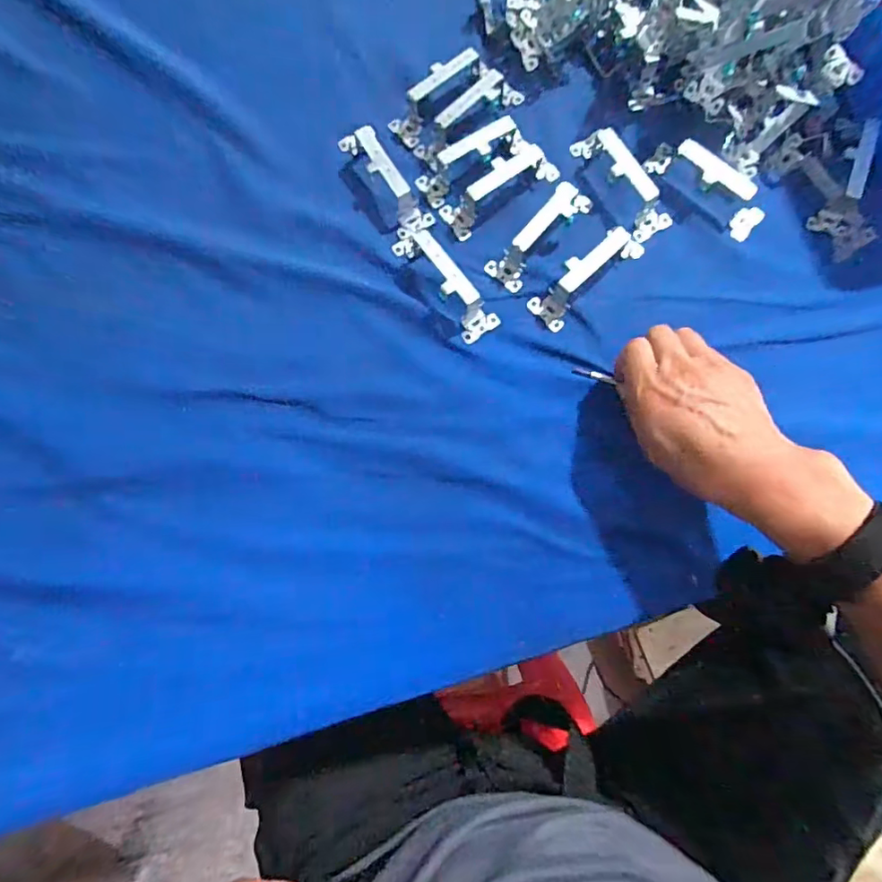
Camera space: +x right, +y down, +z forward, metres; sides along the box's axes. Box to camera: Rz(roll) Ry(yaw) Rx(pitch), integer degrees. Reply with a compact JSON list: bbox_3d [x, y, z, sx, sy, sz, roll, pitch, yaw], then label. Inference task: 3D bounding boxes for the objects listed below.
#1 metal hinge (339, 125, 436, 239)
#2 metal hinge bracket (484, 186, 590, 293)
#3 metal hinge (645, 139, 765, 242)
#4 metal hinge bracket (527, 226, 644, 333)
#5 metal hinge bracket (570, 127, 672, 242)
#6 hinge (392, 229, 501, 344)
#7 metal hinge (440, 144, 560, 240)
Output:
[{"bbox_3d":[-0.050,-0.218,0.444,0.030,0.032,0.106,-36,80,-8],"label":"metal hinge"},{"bbox_3d":[0.082,-0.172,0.434,0.032,0.027,0.104,40,80,8],"label":"metal hinge bracket"},{"bbox_3d":[0.222,-0.214,0.446,0.106,0.034,0.029,41,80,8],"label":"metal hinge"},{"bbox_3d":[0.120,-0.135,0.424,0.103,0.026,0.031,-39,80,-8],"label":"metal hinge bracket"},{"bbox_3d":[0.152,-0.220,0.447,0.030,0.036,0.103,-30,79,-6],"label":"metal hinge bracket"},{"bbox_3d":[0.004,-0.130,0.424,0.032,0.028,0.104,-35,80,-7],"label":"hinge"},{"bbox_3d":[0.050,-0.211,0.441,0.105,0.027,0.031,-34,80,-7],"label":"metal hinge"}]

